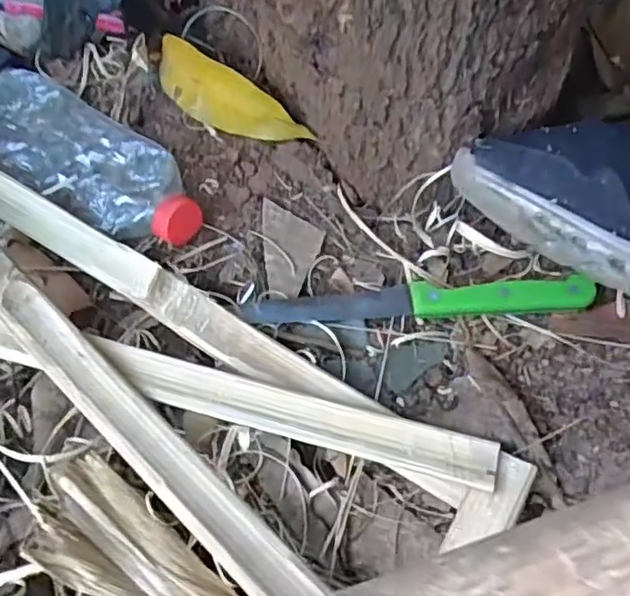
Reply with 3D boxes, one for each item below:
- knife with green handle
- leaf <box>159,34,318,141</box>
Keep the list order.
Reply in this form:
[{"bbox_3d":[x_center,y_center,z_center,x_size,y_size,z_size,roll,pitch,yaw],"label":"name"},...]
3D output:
[{"bbox_3d":[0.065,-0.001,0.424,0.216,0.016,0.024,-3,55,-1],"label":"knife with green handle"},{"bbox_3d":[-0.067,-0.143,0.477,0.130,0.053,0.029,28,60,20],"label":"leaf"}]

